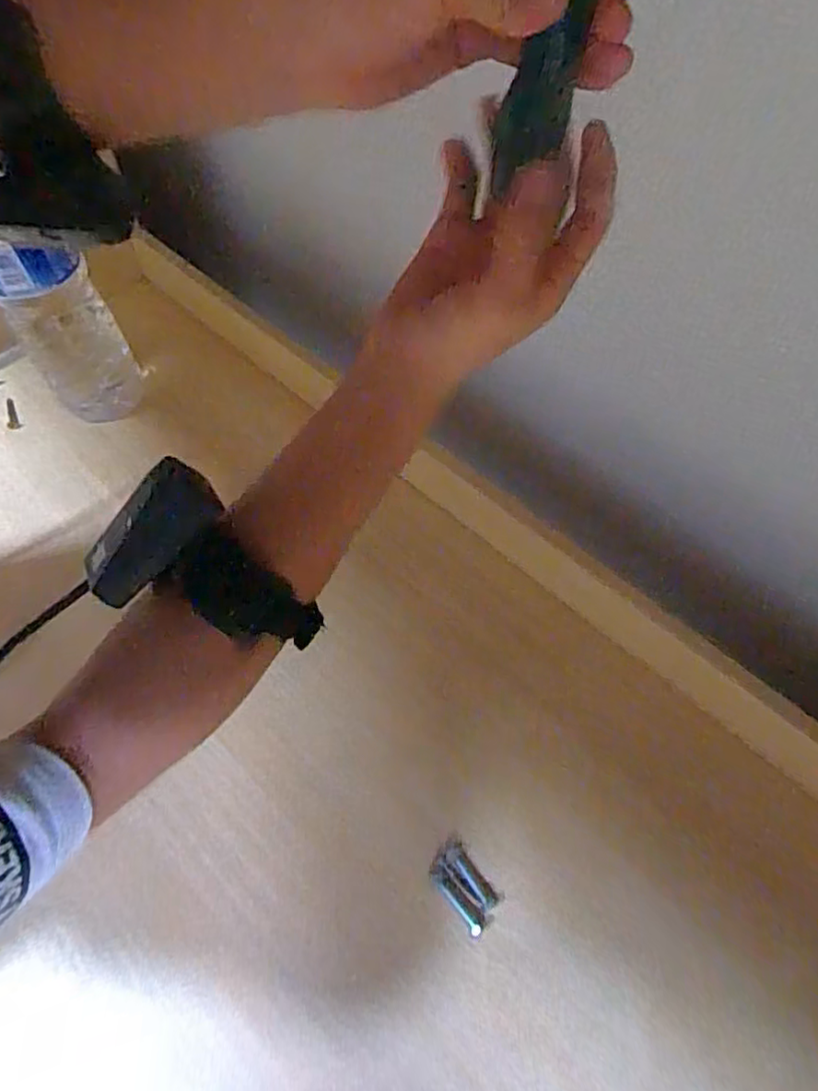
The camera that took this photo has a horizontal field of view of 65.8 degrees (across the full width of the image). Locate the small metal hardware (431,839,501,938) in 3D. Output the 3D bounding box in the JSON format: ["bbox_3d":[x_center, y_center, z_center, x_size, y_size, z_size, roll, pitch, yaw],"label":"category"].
[{"bbox_3d":[0.038,0.240,0.446,0.032,0.015,0.053,-36,65,-19],"label":"small metal hardware"}]

